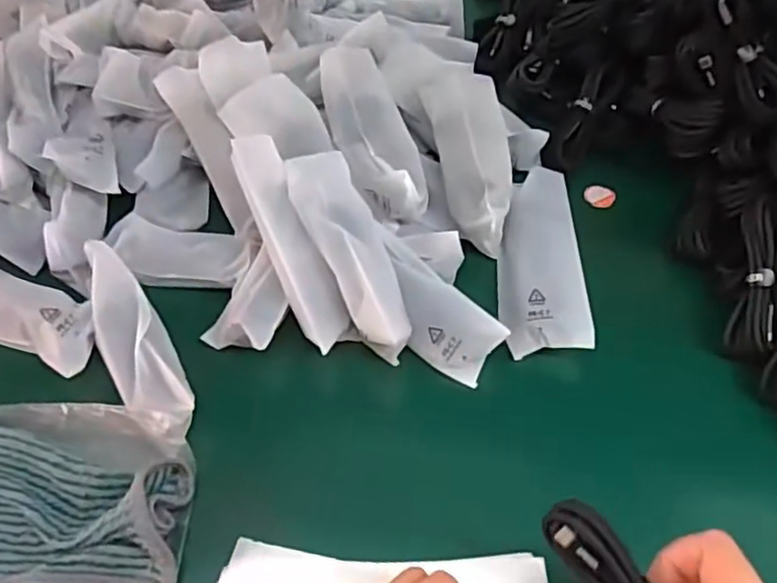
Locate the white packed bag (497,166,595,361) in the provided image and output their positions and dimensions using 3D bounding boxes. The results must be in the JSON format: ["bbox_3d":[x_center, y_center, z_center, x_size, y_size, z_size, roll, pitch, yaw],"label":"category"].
[{"bbox_3d":[0.109,-0.024,0.473,0.056,0.023,0.153,0,54,2],"label":"white packed bag"}]

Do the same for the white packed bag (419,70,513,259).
[{"bbox_3d":[0.065,-0.107,0.497,0.055,0.042,0.152,-6,67,-3],"label":"white packed bag"}]

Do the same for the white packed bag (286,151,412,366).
[{"bbox_3d":[-0.023,-0.028,0.441,0.049,0.031,0.150,-21,75,-13],"label":"white packed bag"}]

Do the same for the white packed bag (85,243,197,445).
[{"bbox_3d":[-0.167,0.031,0.419,0.040,0.033,0.149,-27,58,-17],"label":"white packed bag"}]

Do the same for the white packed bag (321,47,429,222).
[{"bbox_3d":[-0.011,-0.123,0.485,0.054,0.036,0.144,-19,75,-12],"label":"white packed bag"}]

